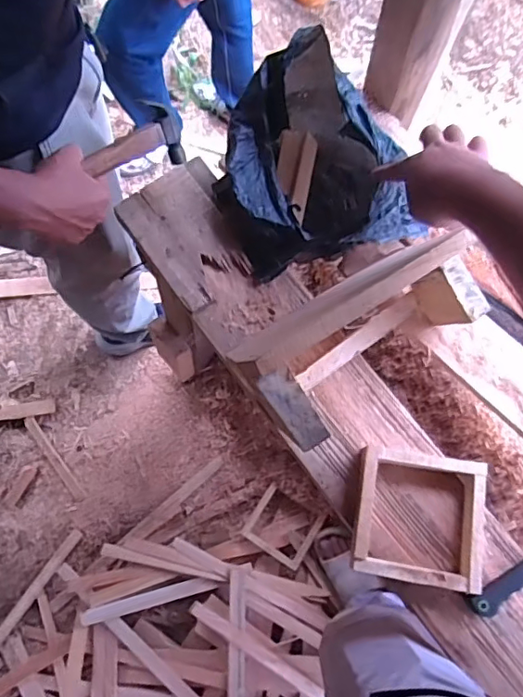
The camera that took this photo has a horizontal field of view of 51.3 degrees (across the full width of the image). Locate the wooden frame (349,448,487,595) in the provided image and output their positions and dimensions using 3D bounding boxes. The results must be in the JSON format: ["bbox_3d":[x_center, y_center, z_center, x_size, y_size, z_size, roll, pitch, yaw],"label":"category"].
[{"bbox_3d":[0.198,0.211,0.679,0.165,0.045,0.154,7,72,4],"label":"wooden frame"}]

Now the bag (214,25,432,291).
[{"bbox_3d":[0.053,-0.245,0.718,0.222,0.172,0.228,-18,72,-4],"label":"bag"}]

